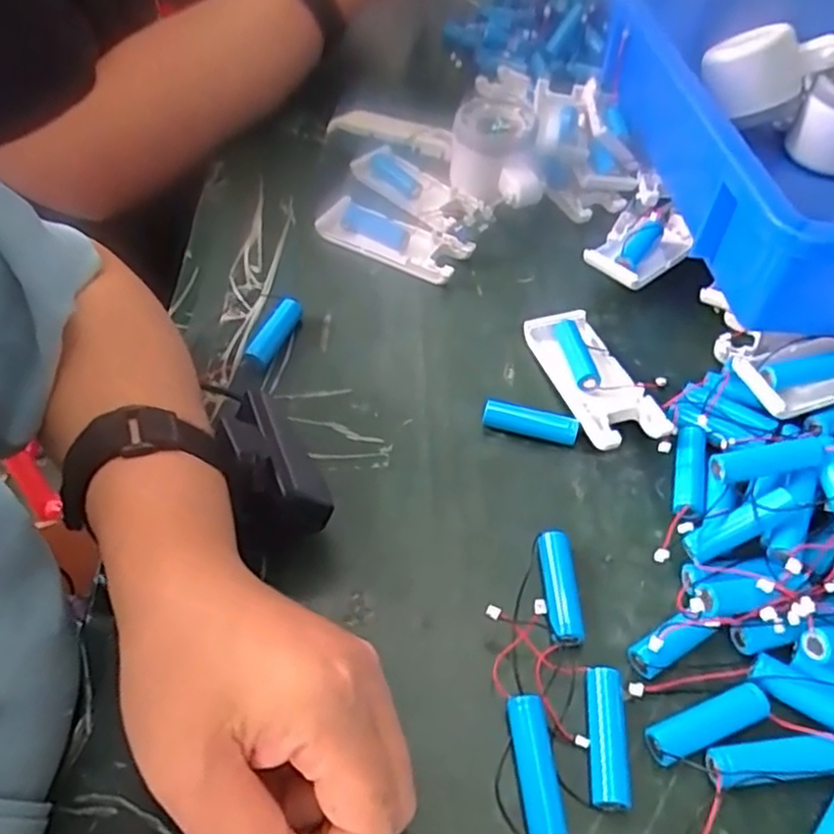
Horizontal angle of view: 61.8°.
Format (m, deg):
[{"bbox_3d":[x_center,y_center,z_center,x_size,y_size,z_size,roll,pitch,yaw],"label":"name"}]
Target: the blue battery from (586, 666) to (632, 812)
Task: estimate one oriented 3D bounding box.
[{"bbox_3d":[0.075,0.128,0.277,0.015,0.014,0.051,3,51,3],"label":"blue battery"}]

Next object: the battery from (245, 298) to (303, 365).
[{"bbox_3d":[-0.087,-0.050,0.417,0.014,0.017,0.049,15,53,13],"label":"battery"}]

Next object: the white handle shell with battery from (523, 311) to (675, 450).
[{"bbox_3d":[0.096,-0.022,0.387,0.040,0.021,0.100,-12,52,-9],"label":"white handle shell with battery"}]

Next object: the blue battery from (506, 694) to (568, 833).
[{"bbox_3d":[0.045,0.135,0.269,0.015,0.016,0.049,-6,51,-3],"label":"blue battery"}]

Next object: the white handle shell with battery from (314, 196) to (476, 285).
[{"bbox_3d":[-0.015,-0.121,0.477,0.103,0.018,0.044,25,56,20],"label":"white handle shell with battery"}]

